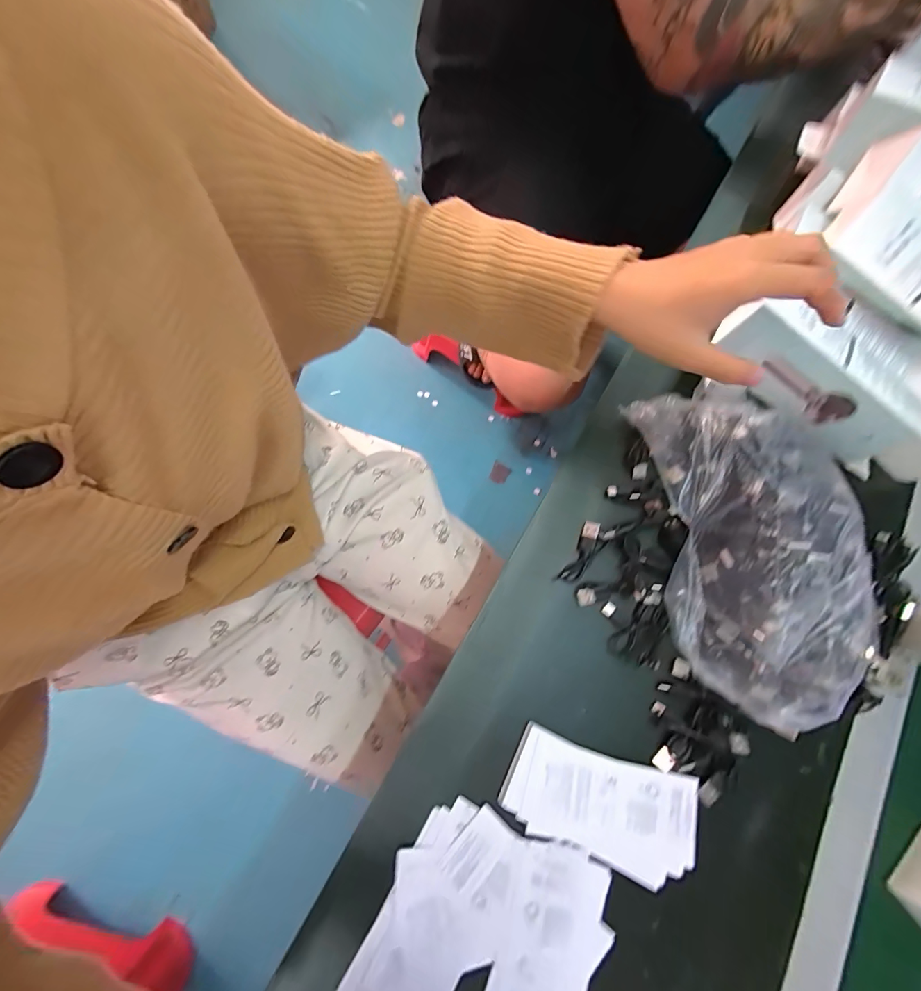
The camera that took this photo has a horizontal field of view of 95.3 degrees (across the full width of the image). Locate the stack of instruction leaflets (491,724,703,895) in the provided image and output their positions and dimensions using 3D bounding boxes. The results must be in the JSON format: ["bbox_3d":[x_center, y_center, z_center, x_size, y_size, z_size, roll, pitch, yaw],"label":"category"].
[{"bbox_3d":[0.101,0.221,0.301,0.136,0.010,0.071,22,77,4],"label":"stack of instruction leaflets"}]

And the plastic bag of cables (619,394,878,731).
[{"bbox_3d":[0.223,0.030,0.326,0.126,0.084,0.257,-2,77,-2],"label":"plastic bag of cables"}]

